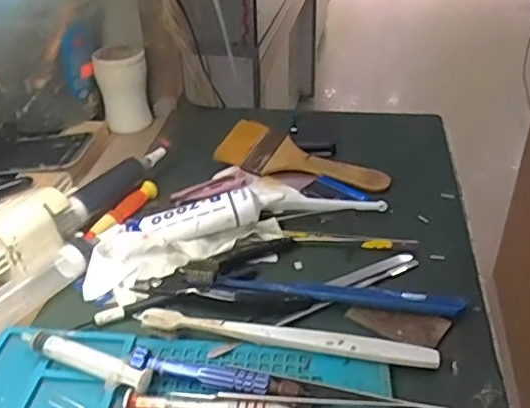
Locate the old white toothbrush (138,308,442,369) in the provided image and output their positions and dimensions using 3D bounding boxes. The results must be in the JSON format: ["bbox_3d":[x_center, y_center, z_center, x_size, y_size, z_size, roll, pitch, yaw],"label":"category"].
[{"bbox_3d":[0.013,0.085,0.358,0.183,0.011,0.013,6,35,9],"label":"old white toothbrush"}]

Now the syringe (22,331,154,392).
[{"bbox_3d":[-0.108,0.095,0.345,0.089,0.015,0.016,15,38,21],"label":"syringe"}]

